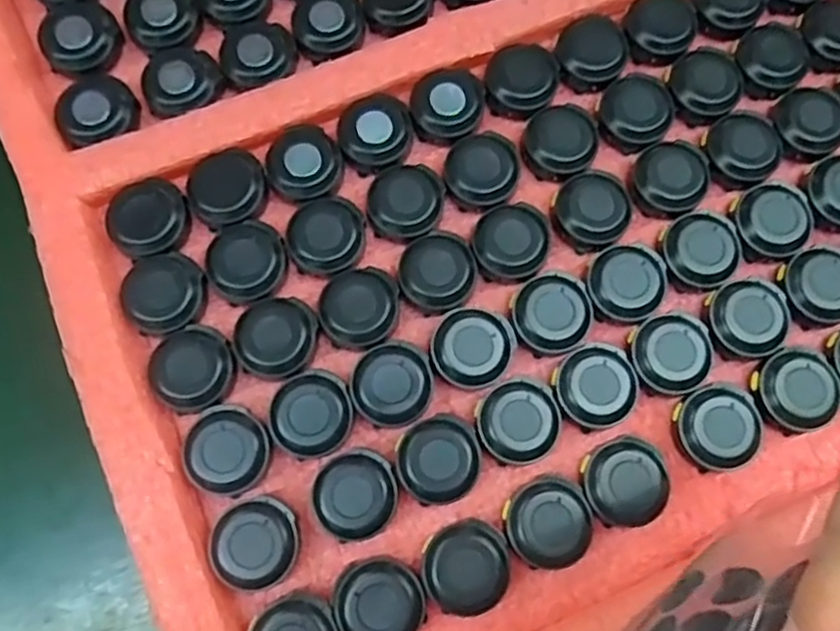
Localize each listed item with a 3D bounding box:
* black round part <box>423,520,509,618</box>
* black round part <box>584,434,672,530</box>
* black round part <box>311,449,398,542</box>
[{"bbox_3d":[0.016,0.085,0.243,0.028,0.016,0.027,0,77,-2],"label":"black round part"},{"bbox_3d":[0.072,0.059,0.253,0.029,0.011,0.029,0,77,-2],"label":"black round part"},{"bbox_3d":[-0.022,0.063,0.250,0.028,0.011,0.028,0,77,-2],"label":"black round part"}]

